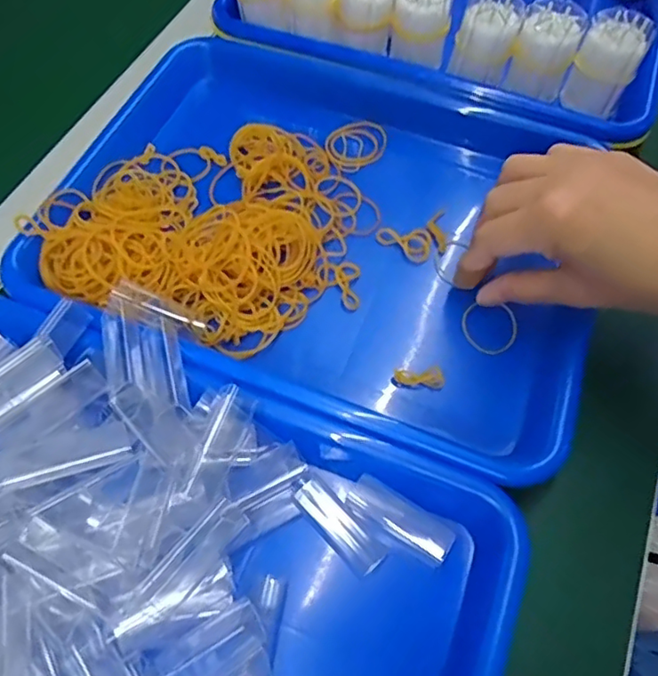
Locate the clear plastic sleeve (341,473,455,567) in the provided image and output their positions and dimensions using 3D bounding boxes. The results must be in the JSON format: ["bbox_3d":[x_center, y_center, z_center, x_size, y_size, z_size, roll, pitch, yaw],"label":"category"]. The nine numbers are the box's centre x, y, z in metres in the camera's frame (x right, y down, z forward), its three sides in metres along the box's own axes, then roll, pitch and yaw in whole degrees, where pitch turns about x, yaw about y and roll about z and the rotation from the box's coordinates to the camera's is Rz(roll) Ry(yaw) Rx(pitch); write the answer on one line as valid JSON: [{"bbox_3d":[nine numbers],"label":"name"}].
[{"bbox_3d":[0.036,0.091,0.290,0.055,0.012,0.018,29,65,14],"label":"clear plastic sleeve"}]

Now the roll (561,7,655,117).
[{"bbox_3d":[0.190,-0.190,0.394,0.041,0.048,0.041,23,64,11],"label":"roll"}]

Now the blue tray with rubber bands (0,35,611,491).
[{"bbox_3d":[-0.002,-0.070,0.370,0.328,0.044,0.243,18,63,8],"label":"blue tray with rubber bands"}]

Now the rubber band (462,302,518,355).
[{"bbox_3d":[0.096,-0.005,0.344,0.032,0.004,0.030,7,69,12],"label":"rubber band"}]

